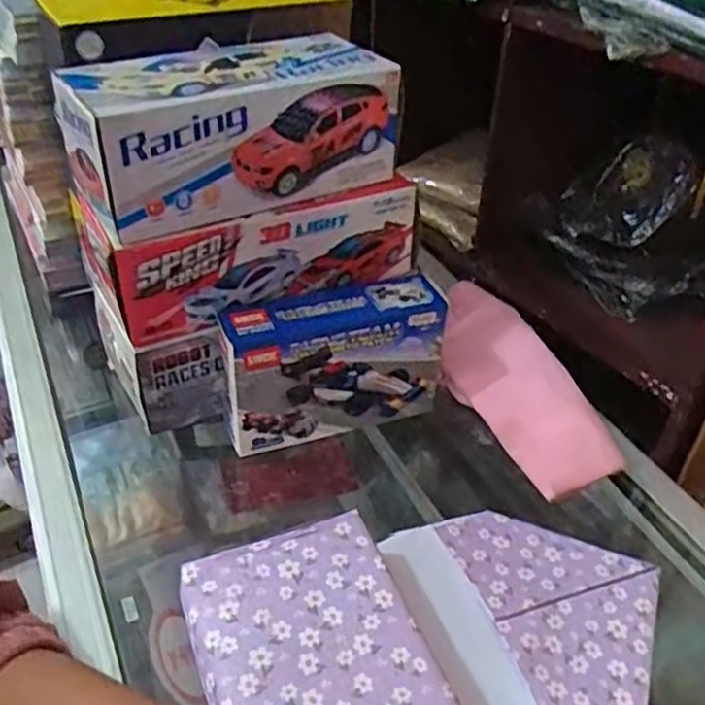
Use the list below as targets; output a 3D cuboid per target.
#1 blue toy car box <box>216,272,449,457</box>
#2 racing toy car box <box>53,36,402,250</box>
[{"bbox_3d":[-0.015,0.004,0.504,0.152,0.097,0.047,-12,41,-17],"label":"blue toy car box"},{"bbox_3d":[-0.074,-0.142,0.464,0.200,0.077,0.086,-23,45,-28],"label":"racing toy car box"}]

